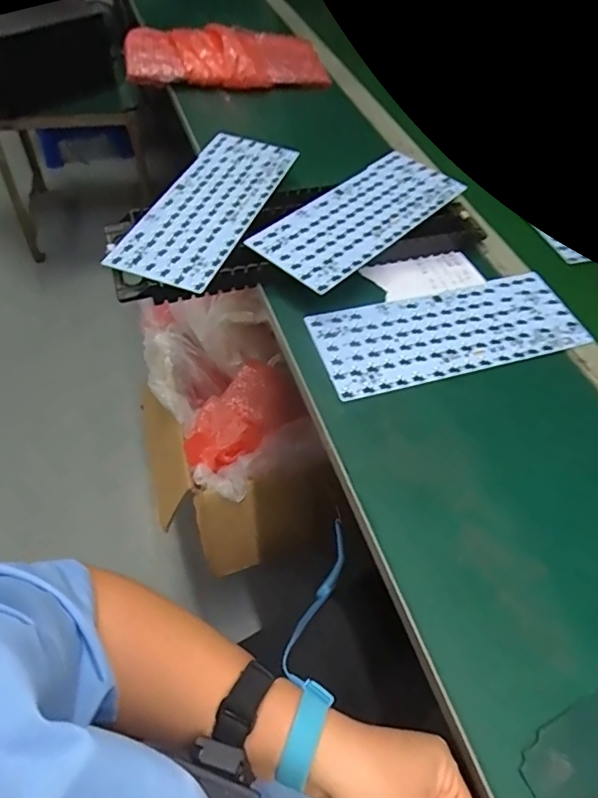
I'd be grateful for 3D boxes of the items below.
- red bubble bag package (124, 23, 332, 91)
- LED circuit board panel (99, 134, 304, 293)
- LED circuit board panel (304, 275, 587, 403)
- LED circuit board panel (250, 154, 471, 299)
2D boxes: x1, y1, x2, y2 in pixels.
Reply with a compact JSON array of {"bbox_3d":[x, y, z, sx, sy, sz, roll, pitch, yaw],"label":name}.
[{"bbox_3d":[-0.130,-0.615,0.907,0.344,0.076,0.146,-9,55,-10],"label":"red bubble bag package"},{"bbox_3d":[-0.106,-0.247,0.623,0.115,0.006,0.303,18,54,9],"label":"LED circuit board panel"},{"bbox_3d":[0.170,-0.076,0.566,0.305,0.004,0.120,-14,57,-14],"label":"LED circuit board panel"},{"bbox_3d":[0.082,-0.234,0.633,0.118,0.006,0.306,37,59,19],"label":"LED circuit board panel"}]

